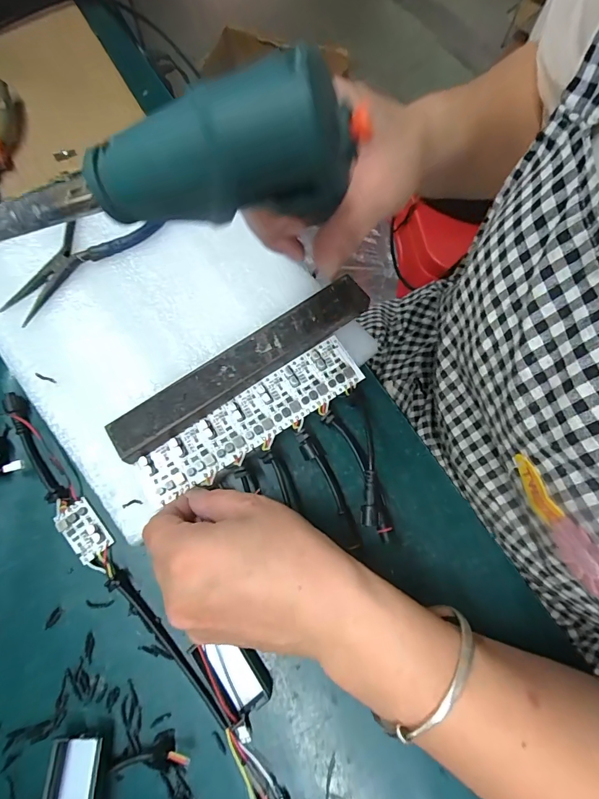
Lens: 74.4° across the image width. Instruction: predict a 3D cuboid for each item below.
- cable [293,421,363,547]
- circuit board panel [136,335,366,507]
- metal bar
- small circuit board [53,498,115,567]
[{"bbox_3d":[0.020,0.059,0.279,0.012,0.014,0.098,-27,90,-5],"label":"cable"},{"bbox_3d":[-0.034,0.013,0.282,0.169,0.006,0.040,-33,77,-9],"label":"circuit board panel"},{"bbox_3d":[-0.039,-0.026,0.285,0.202,0.018,0.033,-33,74,-11],"label":"metal bar"},{"bbox_3d":[-0.150,0.090,0.273,0.024,0.008,0.039,-37,75,-13],"label":"small circuit board"}]

